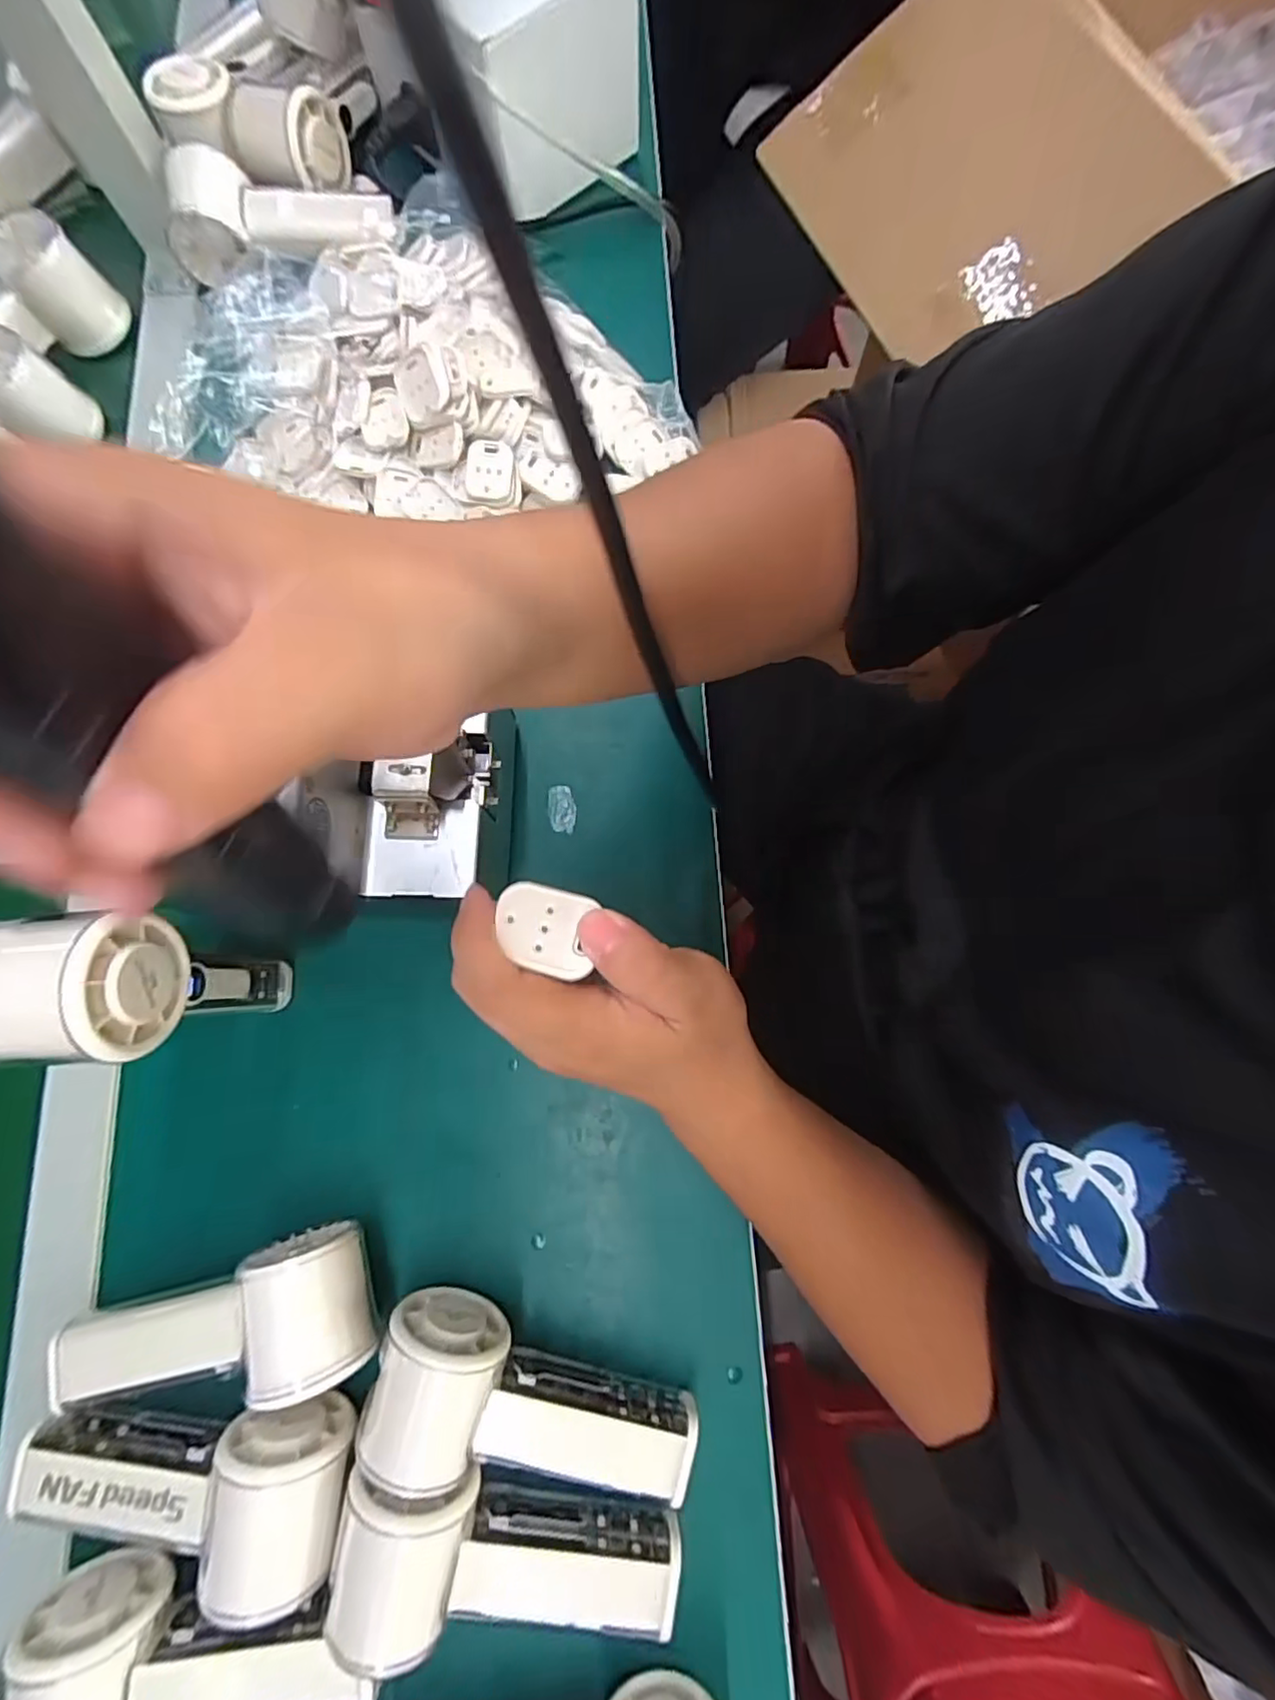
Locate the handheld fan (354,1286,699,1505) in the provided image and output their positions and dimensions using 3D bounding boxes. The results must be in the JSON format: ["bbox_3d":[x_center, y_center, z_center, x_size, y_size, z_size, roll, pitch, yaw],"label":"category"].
[{"bbox_3d":[-0.053,0.277,0.310,0.157,0.057,0.063,23,79,-10],"label":"handheld fan"}]

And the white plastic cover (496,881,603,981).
[{"bbox_3d":[-0.033,0.027,0.225,0.035,0.004,0.029,13,78,4],"label":"white plastic cover"}]

